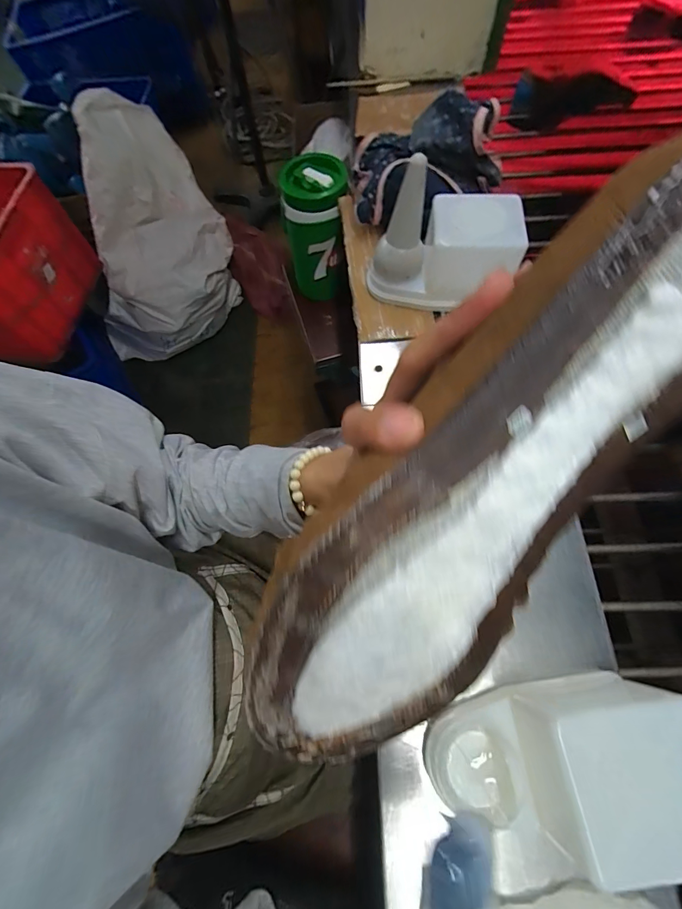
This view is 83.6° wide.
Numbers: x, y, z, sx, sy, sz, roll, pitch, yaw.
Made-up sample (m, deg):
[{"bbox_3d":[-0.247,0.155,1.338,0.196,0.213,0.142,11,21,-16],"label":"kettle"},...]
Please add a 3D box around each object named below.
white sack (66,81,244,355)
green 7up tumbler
[{"bbox_3d":[-0.601,-0.654,1.240,0.300,0.618,0.555,38,73,17],"label":"white sack"},{"bbox_3d":[-0.044,-0.440,0.755,0.113,0.227,0.123,-2,66,2],"label":"green 7up tumbler"}]

